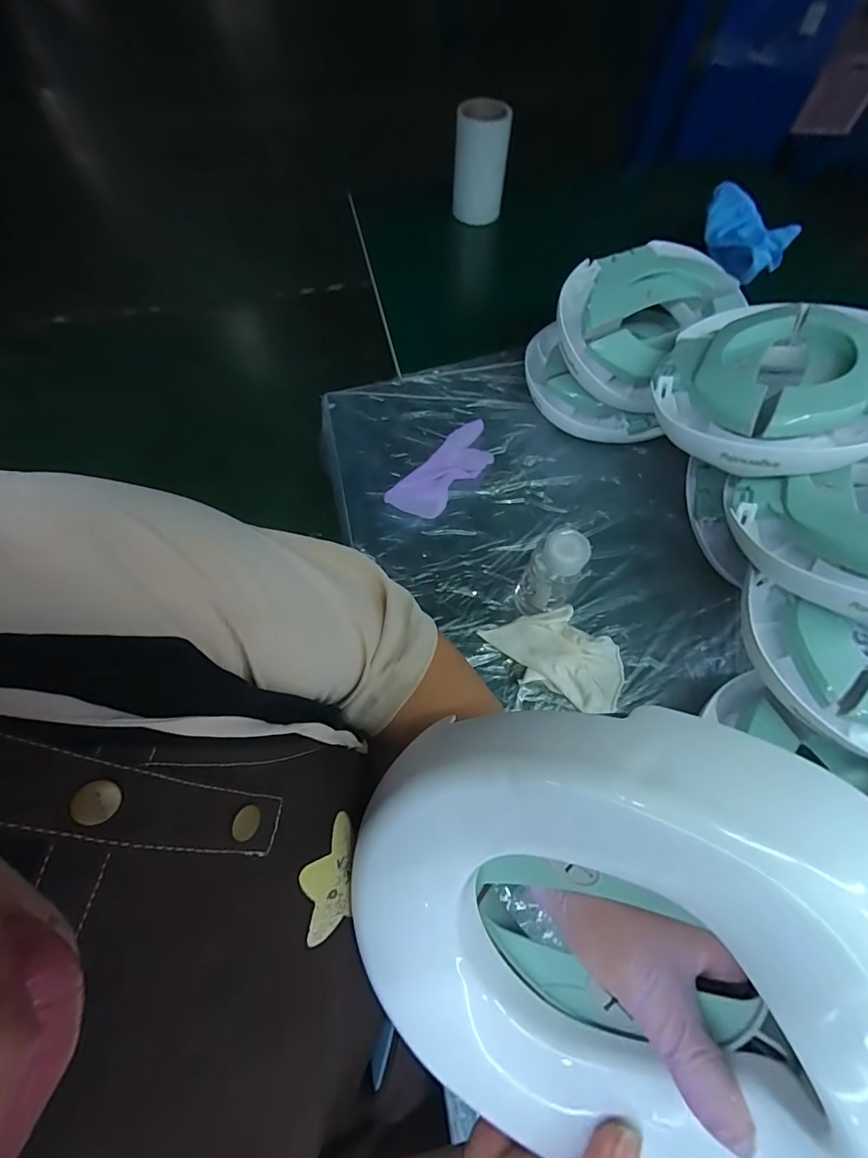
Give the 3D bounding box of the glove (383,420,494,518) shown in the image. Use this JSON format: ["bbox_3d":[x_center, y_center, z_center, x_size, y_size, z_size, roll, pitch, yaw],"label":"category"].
[{"bbox_3d":[0.020,-0.163,0.669,0.079,0.022,0.195,39,70,17],"label":"glove"}]

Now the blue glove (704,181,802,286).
[{"bbox_3d":[0.577,-0.647,0.845,0.114,0.081,0.166,-32,72,-19],"label":"blue glove"}]

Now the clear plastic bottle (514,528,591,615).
[{"bbox_3d":[0.134,0.001,0.522,0.059,0.143,0.051,32,65,9],"label":"clear plastic bottle"}]

